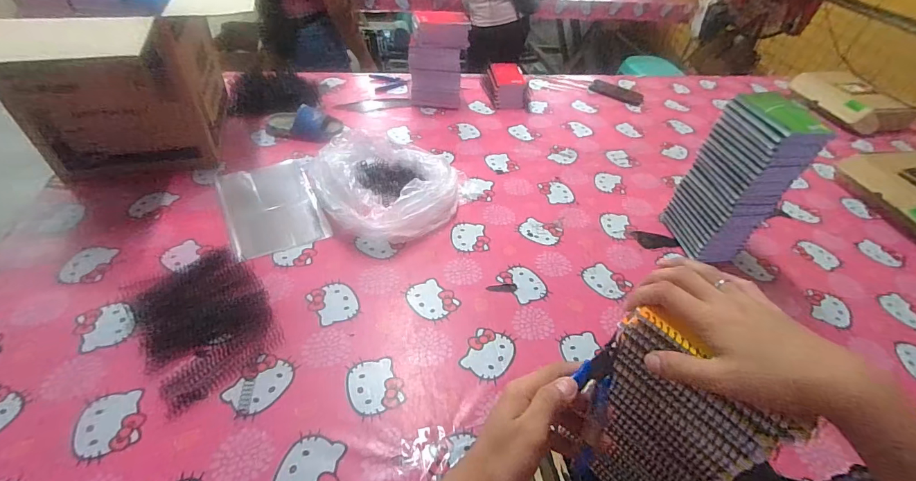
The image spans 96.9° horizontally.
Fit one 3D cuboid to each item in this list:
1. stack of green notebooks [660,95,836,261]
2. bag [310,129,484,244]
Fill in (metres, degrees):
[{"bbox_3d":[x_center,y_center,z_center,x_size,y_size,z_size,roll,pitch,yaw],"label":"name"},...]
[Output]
[{"bbox_3d":[0.496,-0.101,0.730,0.098,0.284,0.133,-4,46,-11],"label":"stack of green notebooks"},{"bbox_3d":[-0.132,-0.117,0.798,0.250,0.103,0.270,29,49,21],"label":"bag"}]

